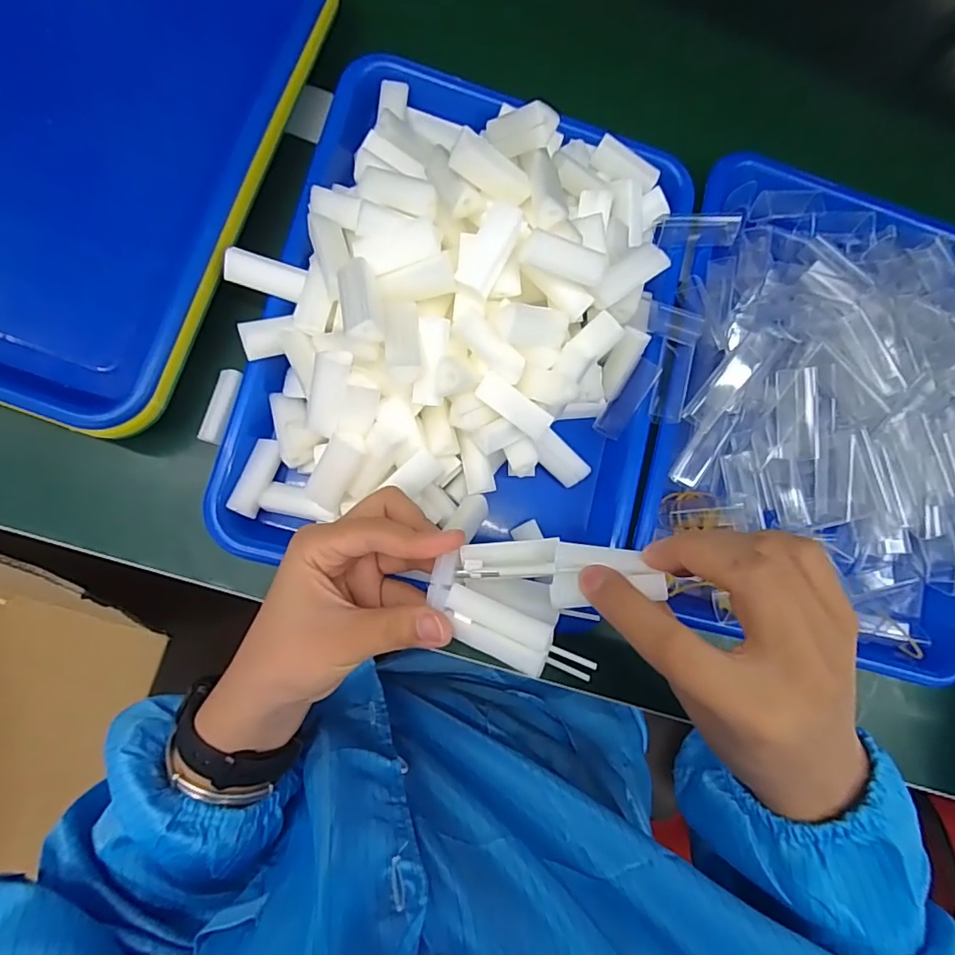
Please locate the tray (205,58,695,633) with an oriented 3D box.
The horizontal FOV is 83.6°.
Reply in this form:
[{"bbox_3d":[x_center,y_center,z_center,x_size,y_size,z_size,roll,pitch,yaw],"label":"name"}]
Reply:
[{"bbox_3d":[-0.003,-0.093,0.316,0.256,0.083,0.324,12,83,-7],"label":"tray"}]

